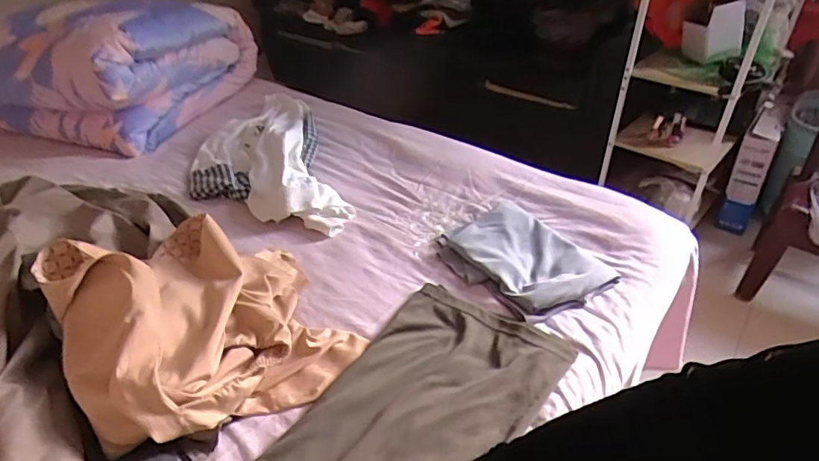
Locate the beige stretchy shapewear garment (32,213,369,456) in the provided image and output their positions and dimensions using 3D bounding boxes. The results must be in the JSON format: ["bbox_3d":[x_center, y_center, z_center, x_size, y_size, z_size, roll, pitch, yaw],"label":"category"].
[{"bbox_3d":[-0.270,0.108,0.694,0.317,0.148,0.280,-23,42,-26],"label":"beige stretchy shapewear garment"}]

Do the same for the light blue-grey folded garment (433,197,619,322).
[{"bbox_3d":[0.180,0.036,0.868,0.214,0.032,0.256,-19,41,-22],"label":"light blue-grey folded garment"}]

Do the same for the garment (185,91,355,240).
[{"bbox_3d":[-0.320,-0.154,1.114,0.286,0.061,0.563,-13,39,-15],"label":"garment"}]

